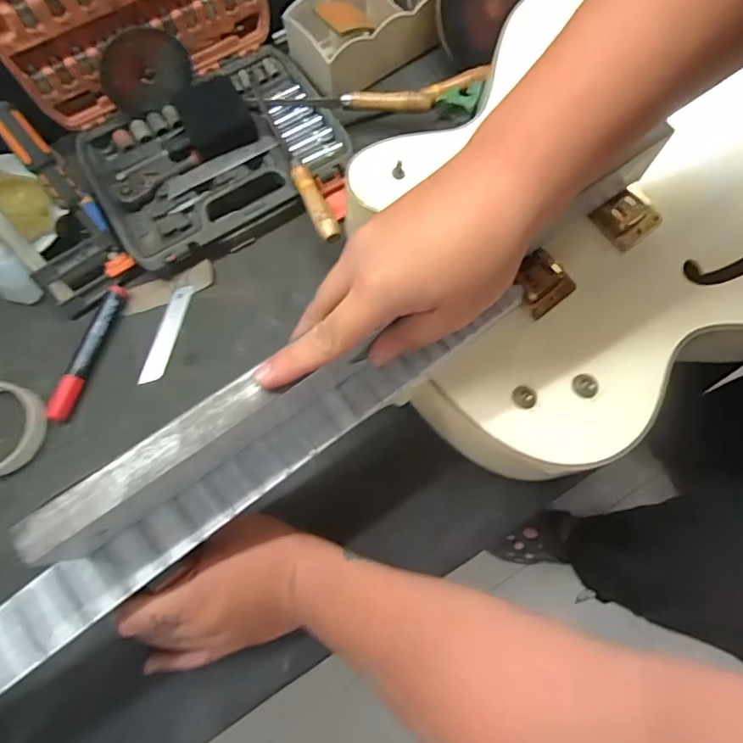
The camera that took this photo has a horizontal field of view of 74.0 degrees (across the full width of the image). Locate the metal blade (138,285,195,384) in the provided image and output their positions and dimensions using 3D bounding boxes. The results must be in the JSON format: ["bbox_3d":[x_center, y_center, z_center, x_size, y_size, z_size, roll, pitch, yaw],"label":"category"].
[{"bbox_3d":[-0.201,-0.037,0.482,0.023,0.004,0.102,14,77,3],"label":"metal blade"}]

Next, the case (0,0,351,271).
[{"bbox_3d":[-0.178,-0.260,0.429,0.268,0.201,0.212,-29,75,-8],"label":"case"}]

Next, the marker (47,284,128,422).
[{"bbox_3d":[-0.267,-0.021,0.460,0.020,0.013,0.136,15,74,5],"label":"marker"}]

